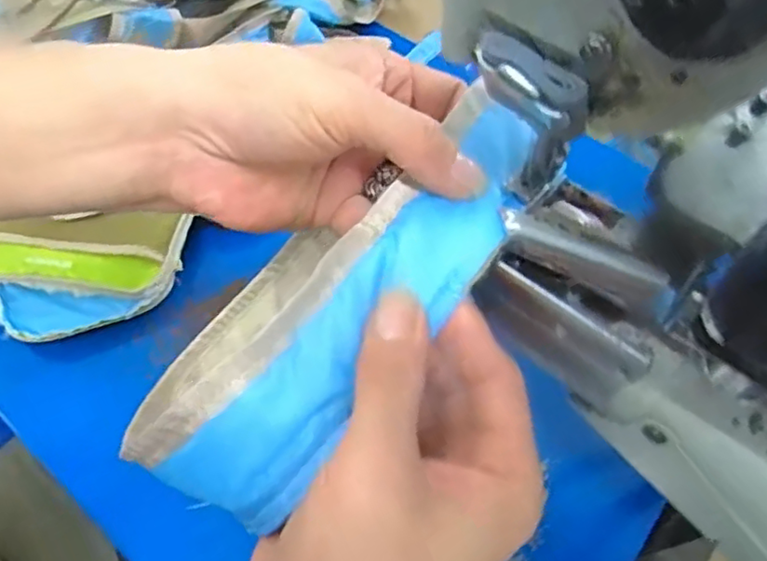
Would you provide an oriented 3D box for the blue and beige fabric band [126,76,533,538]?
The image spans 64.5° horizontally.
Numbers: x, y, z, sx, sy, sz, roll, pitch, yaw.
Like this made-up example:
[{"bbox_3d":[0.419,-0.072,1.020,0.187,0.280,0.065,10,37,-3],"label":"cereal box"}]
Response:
[{"bbox_3d":[-0.005,0.003,0.218,0.053,0.043,0.186,38,70,20],"label":"blue and beige fabric band"}]

